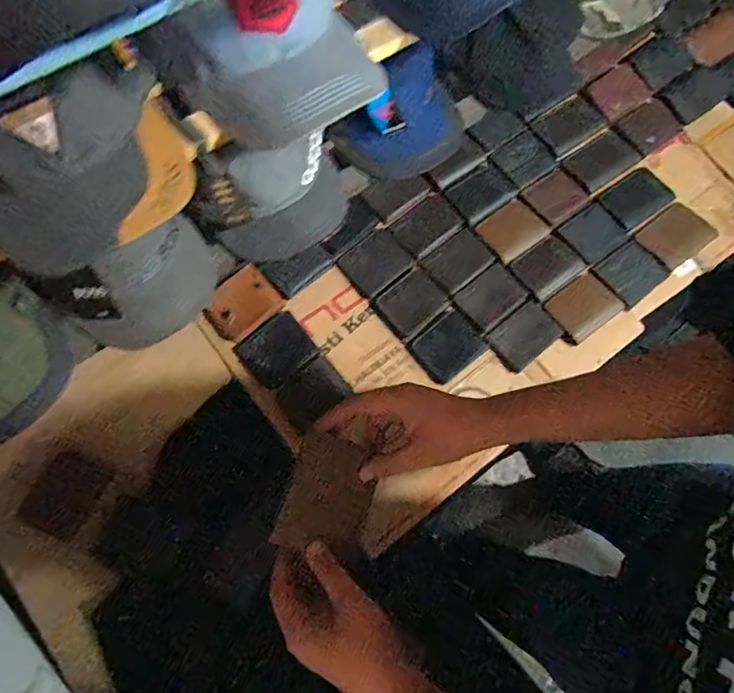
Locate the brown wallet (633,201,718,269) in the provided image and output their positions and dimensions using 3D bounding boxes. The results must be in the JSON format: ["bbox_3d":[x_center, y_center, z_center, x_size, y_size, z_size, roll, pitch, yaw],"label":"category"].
[{"bbox_3d":[0.582,-0.210,0.920,0.136,0.009,0.098,-38,78,-12],"label":"brown wallet"}]

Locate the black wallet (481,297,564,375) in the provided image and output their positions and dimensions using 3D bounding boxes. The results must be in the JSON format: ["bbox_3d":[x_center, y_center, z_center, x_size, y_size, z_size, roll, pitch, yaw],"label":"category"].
[{"bbox_3d":[0.272,-0.018,0.854,0.117,0.016,0.081,-38,78,-12],"label":"black wallet"}]

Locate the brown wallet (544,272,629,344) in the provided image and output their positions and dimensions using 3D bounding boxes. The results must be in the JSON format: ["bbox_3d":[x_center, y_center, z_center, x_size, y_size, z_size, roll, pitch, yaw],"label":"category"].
[{"bbox_3d":[0.384,-0.072,0.870,0.119,0.009,0.087,-35,77,-12],"label":"brown wallet"}]

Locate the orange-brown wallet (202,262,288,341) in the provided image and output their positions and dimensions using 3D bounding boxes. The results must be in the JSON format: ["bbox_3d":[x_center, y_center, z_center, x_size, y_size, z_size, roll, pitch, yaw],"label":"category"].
[{"bbox_3d":[-0.211,-0.073,0.829,0.122,0.014,0.087,-40,105,-8],"label":"orange-brown wallet"}]

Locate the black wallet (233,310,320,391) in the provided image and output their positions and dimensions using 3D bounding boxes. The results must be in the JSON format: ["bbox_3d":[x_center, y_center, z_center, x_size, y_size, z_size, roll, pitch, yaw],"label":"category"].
[{"bbox_3d":[-0.150,0.006,0.822,0.110,0.014,0.100,-40,78,-13],"label":"black wallet"}]

